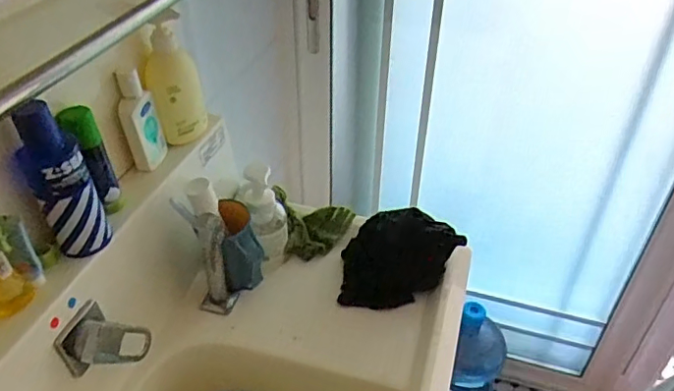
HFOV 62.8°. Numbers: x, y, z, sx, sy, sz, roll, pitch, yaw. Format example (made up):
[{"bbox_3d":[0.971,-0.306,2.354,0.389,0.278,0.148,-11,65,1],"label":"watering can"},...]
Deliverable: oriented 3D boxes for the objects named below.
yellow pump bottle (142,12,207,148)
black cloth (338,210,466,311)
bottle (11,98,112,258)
[{"bbox_3d":[-0.209,-0.149,0.714,0.057,0.164,0.057,2,39,2],"label":"yellow pump bottle"},{"bbox_3d":[0.085,0.087,0.752,0.154,0.111,0.075,-3,39,-5],"label":"black cloth"},{"bbox_3d":[-0.273,-0.009,0.553,0.040,0.161,0.062,8,39,10],"label":"bottle"}]

